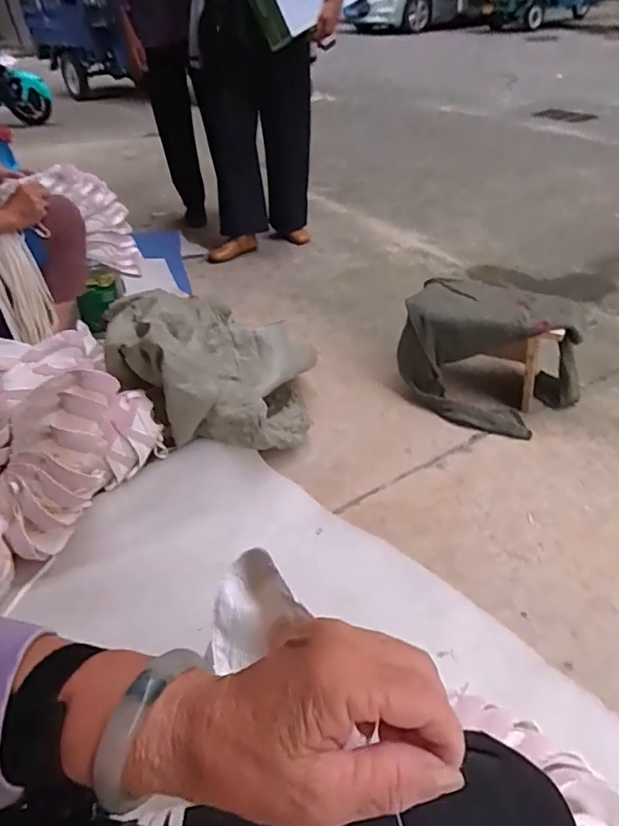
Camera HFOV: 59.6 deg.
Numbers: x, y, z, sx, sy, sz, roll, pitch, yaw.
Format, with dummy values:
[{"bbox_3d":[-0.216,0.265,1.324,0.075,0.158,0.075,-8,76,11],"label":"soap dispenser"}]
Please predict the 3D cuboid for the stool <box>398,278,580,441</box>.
[{"bbox_3d":[0.443,-0.143,1.325,0.435,0.255,0.294,15,41,17],"label":"stool"}]

